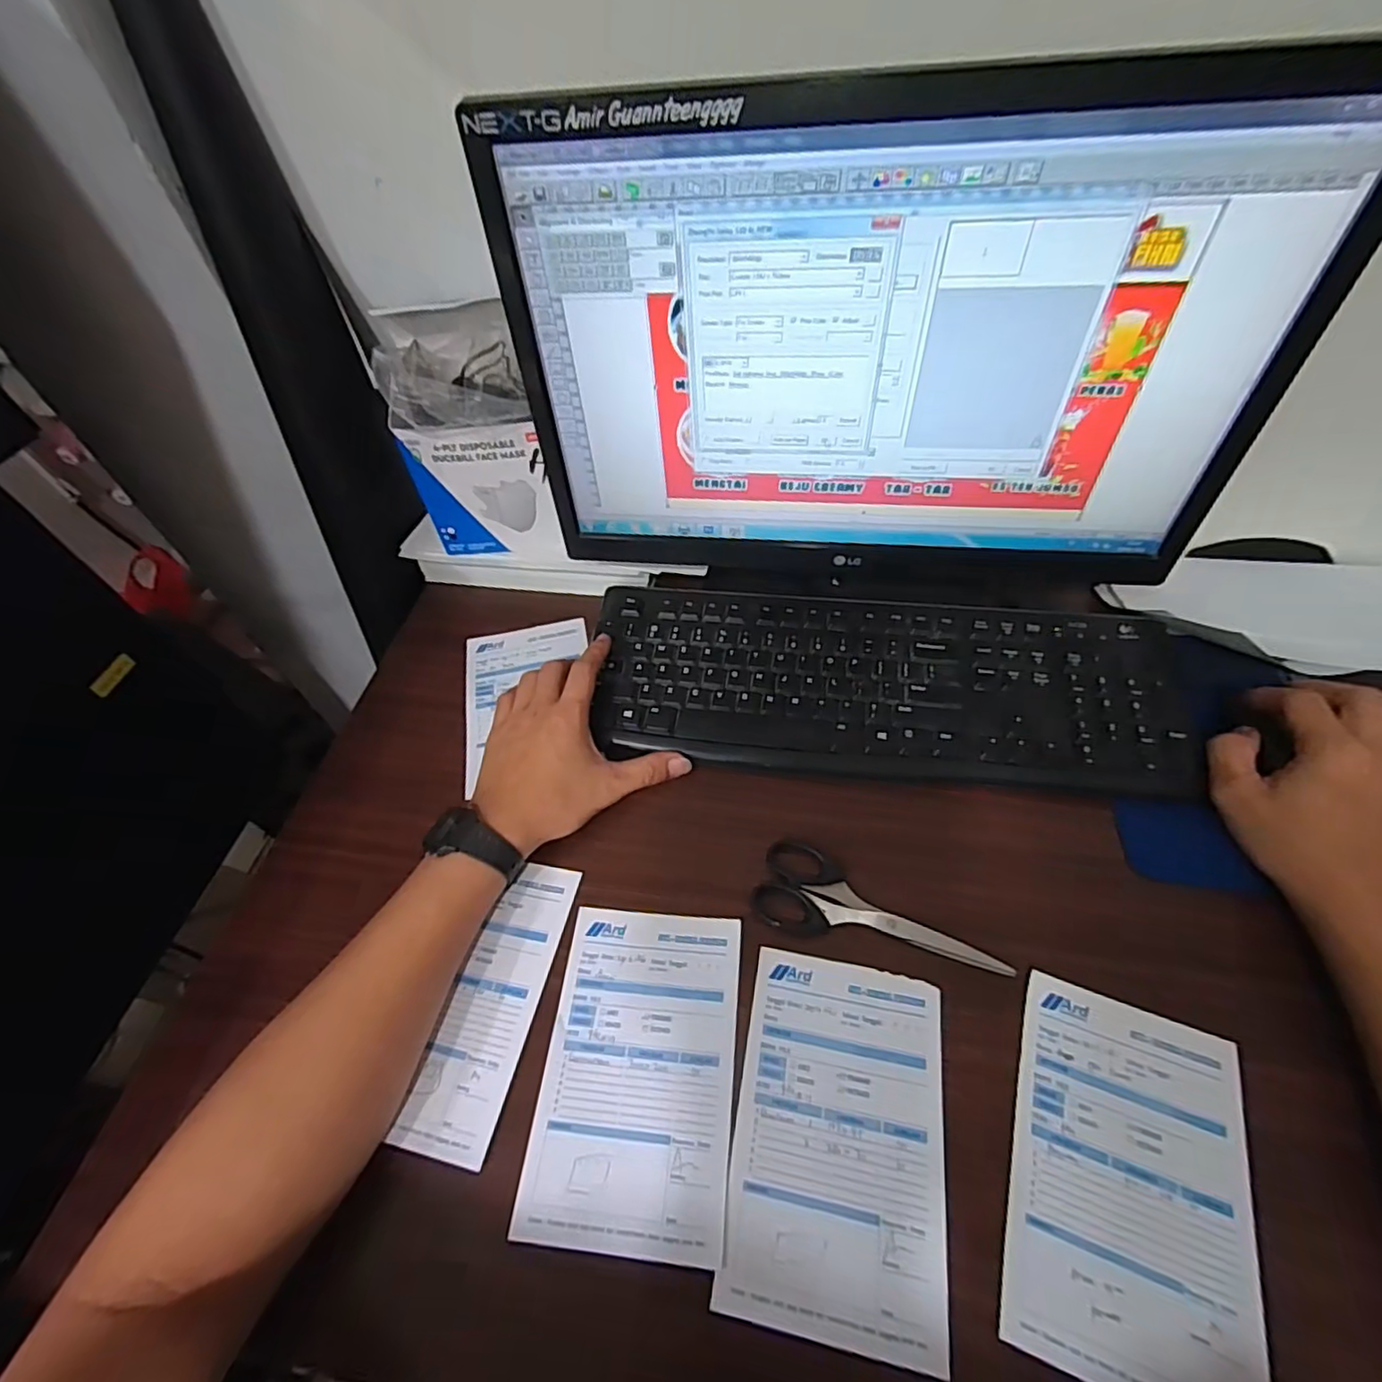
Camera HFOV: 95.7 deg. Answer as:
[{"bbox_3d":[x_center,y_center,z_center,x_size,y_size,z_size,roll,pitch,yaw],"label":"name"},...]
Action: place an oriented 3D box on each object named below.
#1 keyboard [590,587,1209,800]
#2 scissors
[{"bbox_3d":[0.139,-0.008,0.476,0.417,0.025,0.148,4,54,9],"label":"keyboard"},{"bbox_3d":[0.114,0.138,0.383,0.148,0.015,0.052,15,56,16],"label":"scissors"}]

